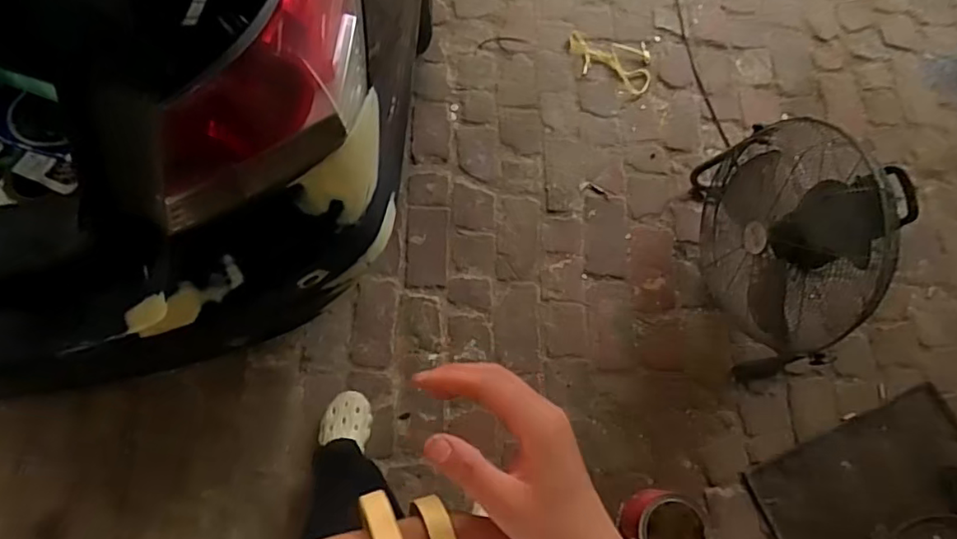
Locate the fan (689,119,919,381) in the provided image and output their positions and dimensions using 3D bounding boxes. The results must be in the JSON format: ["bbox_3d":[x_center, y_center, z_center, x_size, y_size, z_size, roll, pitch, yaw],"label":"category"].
[{"bbox_3d":[0.700,-0.068,1.281,0.215,0.456,0.529,-2,74,-2],"label":"fan"}]

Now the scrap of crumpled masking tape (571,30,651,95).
[{"bbox_3d":[0.385,-0.608,1.696,0.238,0.009,0.171,11,74,2],"label":"scrap of crumpled masking tape"}]

